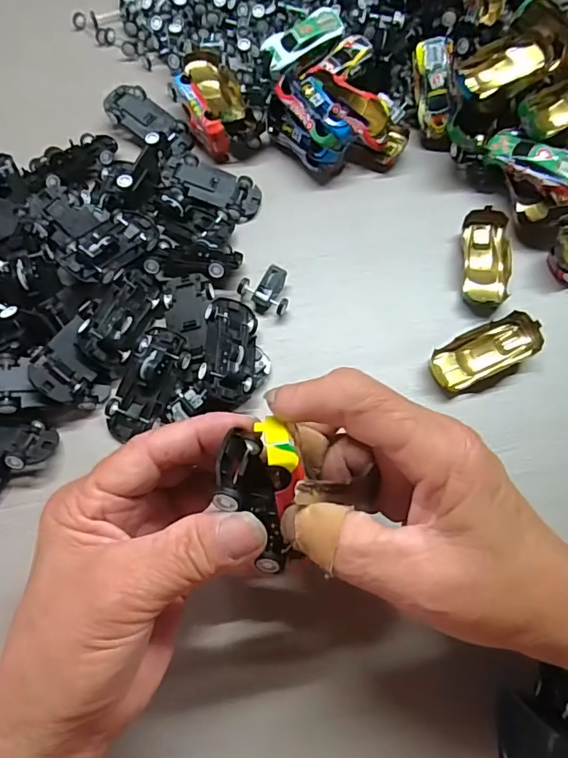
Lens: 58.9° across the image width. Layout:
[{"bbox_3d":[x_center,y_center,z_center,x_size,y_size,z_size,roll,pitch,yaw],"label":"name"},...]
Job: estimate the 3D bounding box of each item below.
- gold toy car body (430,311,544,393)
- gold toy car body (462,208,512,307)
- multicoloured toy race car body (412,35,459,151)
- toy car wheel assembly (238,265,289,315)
[{"bbox_3d":[0.118,-0.014,0.294,0.062,0.020,0.032,-23,74,-10],"label":"gold toy car body"},{"bbox_3d":[0.130,-0.077,0.320,0.027,0.014,0.063,5,71,-1],"label":"gold toy car body"},{"bbox_3d":[0.106,-0.198,0.351,0.024,0.020,0.069,-10,107,-6],"label":"multicoloured toy race car body"},{"bbox_3d":[-0.011,-0.055,0.309,0.031,0.015,0.026,21,72,5],"label":"toy car wheel assembly"}]

